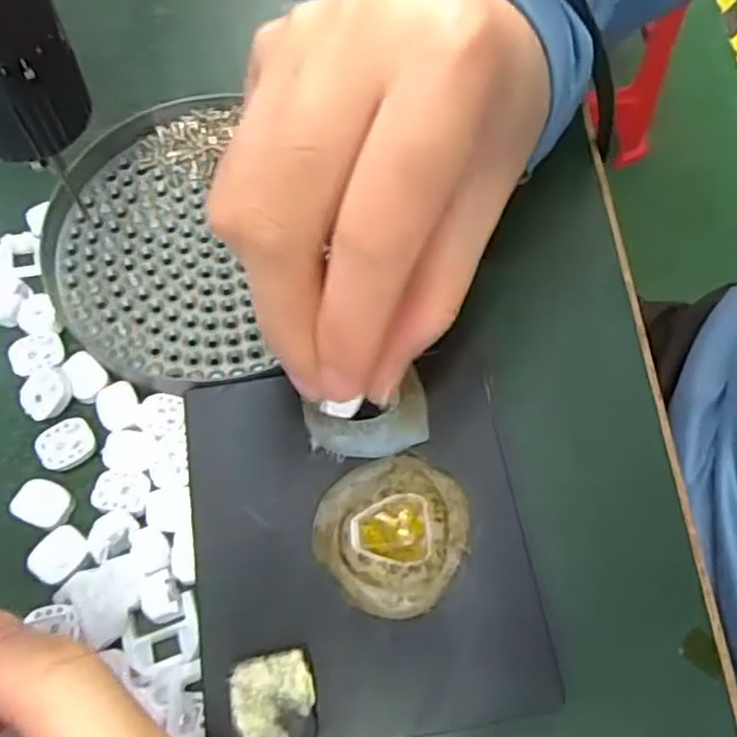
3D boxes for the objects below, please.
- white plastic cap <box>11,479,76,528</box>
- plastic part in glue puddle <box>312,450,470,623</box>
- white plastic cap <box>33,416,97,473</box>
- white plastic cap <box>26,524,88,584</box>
[{"bbox_3d":[-0.099,0.041,0.214,0.018,0.004,0.013,19,67,9],"label":"white plastic cap"},{"bbox_3d":[0.006,0.043,0.189,0.040,0.010,0.041,0,65,1],"label":"plastic part in glue puddle"},{"bbox_3d":[-0.095,0.024,0.221,0.017,0.005,0.014,-29,68,-12],"label":"white plastic cap"},{"bbox_3d":[-0.092,0.054,0.206,0.014,0.004,0.017,40,72,17],"label":"white plastic cap"}]

